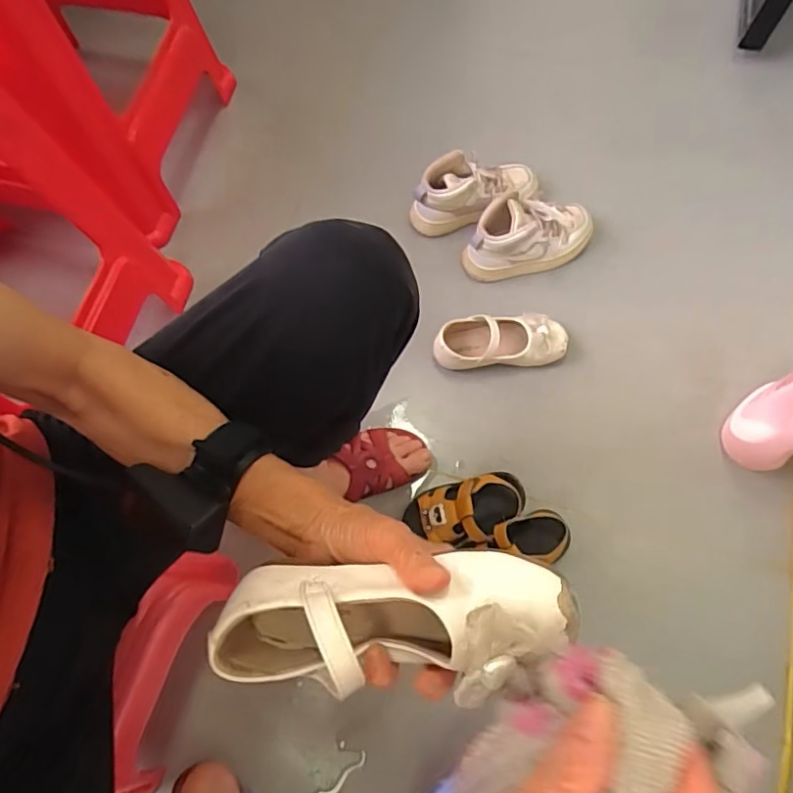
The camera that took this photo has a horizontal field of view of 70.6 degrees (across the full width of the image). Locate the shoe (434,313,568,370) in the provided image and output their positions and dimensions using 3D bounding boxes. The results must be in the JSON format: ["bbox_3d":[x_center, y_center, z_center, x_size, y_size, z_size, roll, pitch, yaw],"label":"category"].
[{"bbox_3d":[0.146,-0.076,0.792,0.184,0.042,0.072,-2,70,0],"label":"shoe"}]

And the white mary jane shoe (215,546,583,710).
[{"bbox_3d":[-0.005,0.118,0.289,0.182,0.076,0.064,-10,69,16],"label":"white mary jane shoe"}]

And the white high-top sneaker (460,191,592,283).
[{"bbox_3d":[0.198,-0.241,0.825,0.196,0.084,0.085,-8,70,-2],"label":"white high-top sneaker"}]

